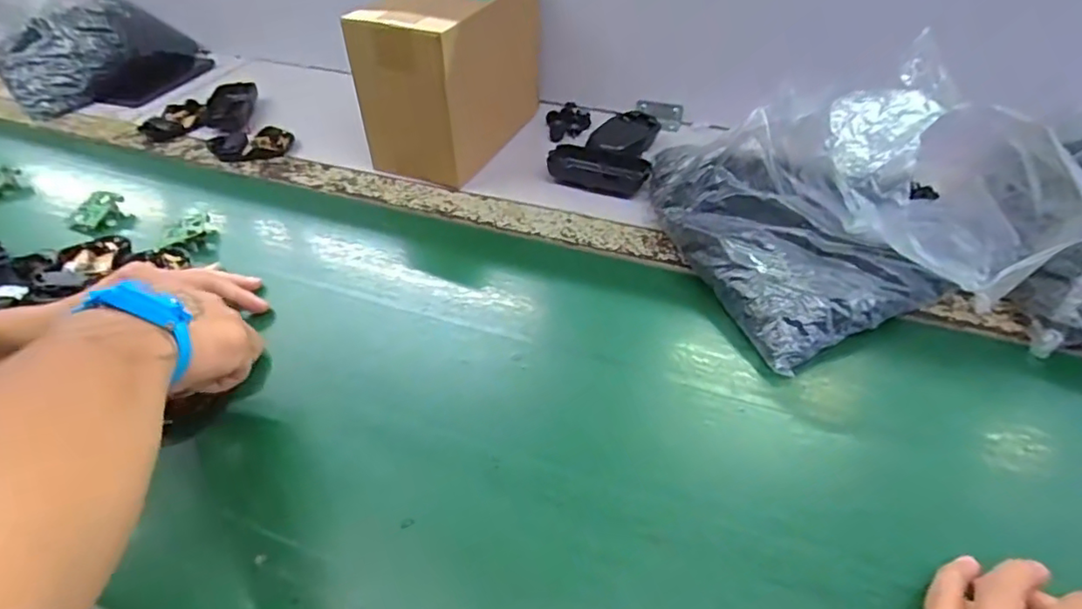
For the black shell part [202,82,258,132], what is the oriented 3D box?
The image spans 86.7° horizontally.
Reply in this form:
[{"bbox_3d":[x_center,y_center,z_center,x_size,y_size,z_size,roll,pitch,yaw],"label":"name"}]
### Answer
[{"bbox_3d":[-0.411,-0.266,0.764,0.057,0.021,0.117,-6,45,-4],"label":"black shell part"}]

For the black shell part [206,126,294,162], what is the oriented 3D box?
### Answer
[{"bbox_3d":[-0.352,-0.197,0.694,0.092,0.019,0.053,-4,45,-2],"label":"black shell part"}]

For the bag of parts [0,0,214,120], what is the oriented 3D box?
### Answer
[{"bbox_3d":[-0.622,-0.363,0.816,0.252,0.091,0.166,-30,51,-25],"label":"bag of parts"}]

